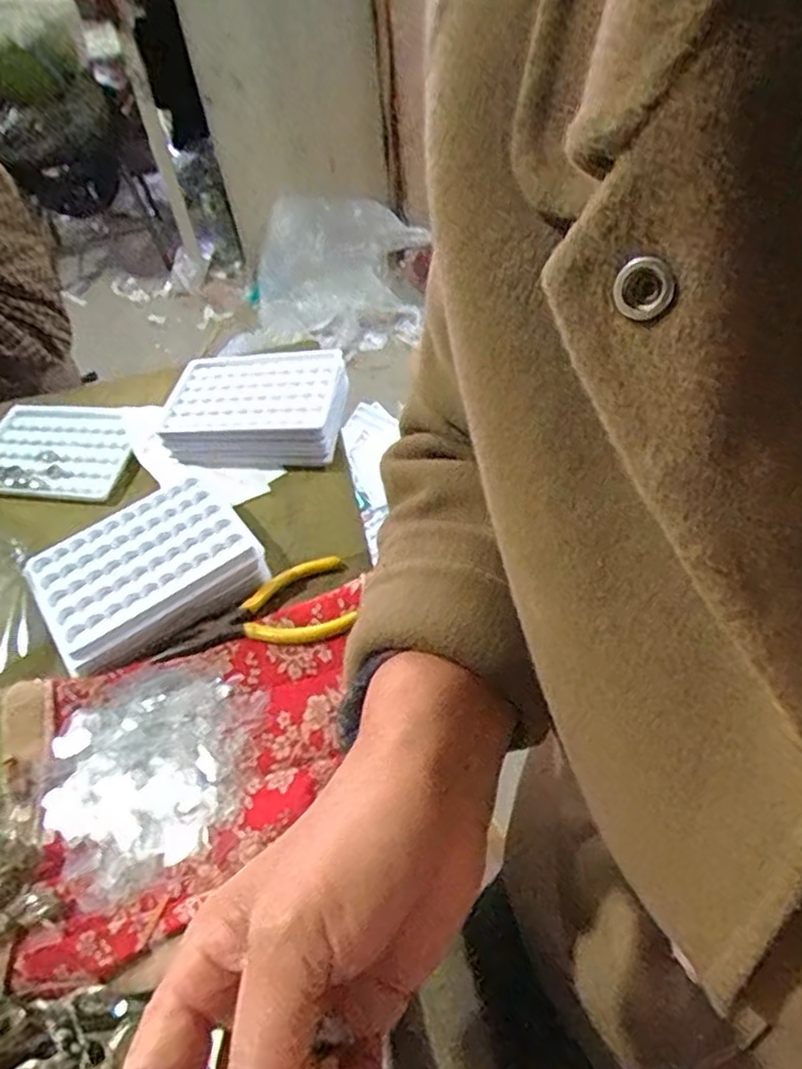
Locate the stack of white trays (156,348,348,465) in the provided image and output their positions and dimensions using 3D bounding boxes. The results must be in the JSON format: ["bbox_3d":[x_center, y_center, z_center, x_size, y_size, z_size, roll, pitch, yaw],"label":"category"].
[{"bbox_3d":[-0.111,-0.101,0.530,0.138,0.038,0.098,0,50,5],"label":"stack of white trays"}]

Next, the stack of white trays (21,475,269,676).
[{"bbox_3d":[-0.160,0.024,0.427,0.123,0.028,0.090,-32,55,-21],"label":"stack of white trays"}]

